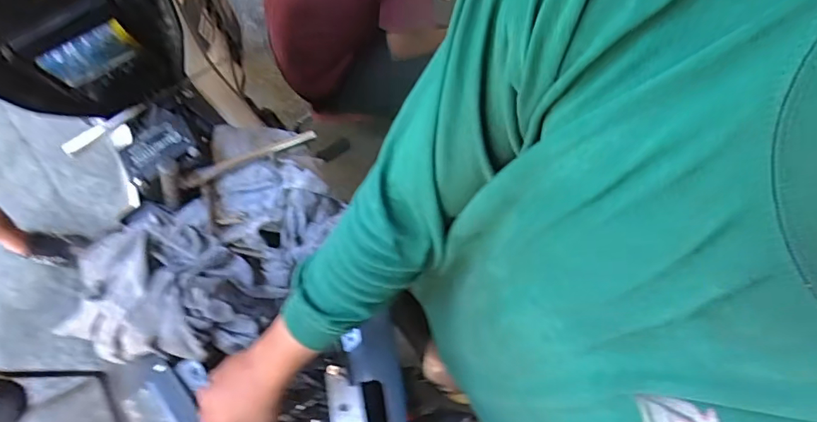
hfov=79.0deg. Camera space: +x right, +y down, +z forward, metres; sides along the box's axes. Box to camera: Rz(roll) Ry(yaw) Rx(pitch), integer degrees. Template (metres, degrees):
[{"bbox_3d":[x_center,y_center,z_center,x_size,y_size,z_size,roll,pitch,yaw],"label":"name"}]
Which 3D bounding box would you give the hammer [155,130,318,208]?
[{"bbox_3d":[-0.265,-0.085,0.793,0.256,0.079,0.040,-26,76,-29],"label":"hammer"}]

